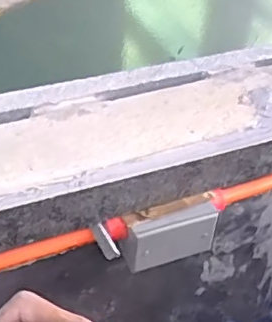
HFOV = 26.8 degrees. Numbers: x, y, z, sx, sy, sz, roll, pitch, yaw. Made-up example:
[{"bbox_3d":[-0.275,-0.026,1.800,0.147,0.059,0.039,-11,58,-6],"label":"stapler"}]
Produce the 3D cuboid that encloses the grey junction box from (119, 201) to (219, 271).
[{"bbox_3d":[0.045,0.098,0.732,0.121,0.074,0.032,-15,43,-20],"label":"grey junction box"}]

